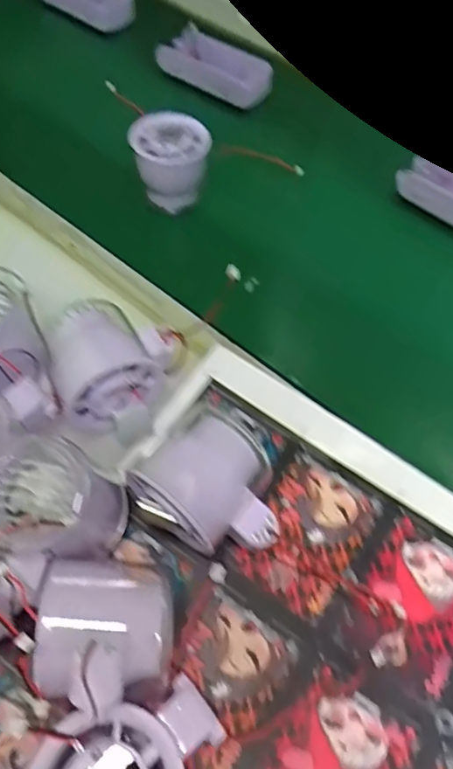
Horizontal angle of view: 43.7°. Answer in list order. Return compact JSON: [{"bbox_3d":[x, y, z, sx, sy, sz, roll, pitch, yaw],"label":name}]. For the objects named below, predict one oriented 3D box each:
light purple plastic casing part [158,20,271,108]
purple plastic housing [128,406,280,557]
[{"bbox_3d":[-0.012,-0.308,0.546,0.111,0.033,0.042,31,63,14],"label":"light purple plastic casing part"},{"bbox_3d":[-0.005,0.061,0.297,0.064,0.050,0.067,-39,67,-22],"label":"purple plastic housing"}]

